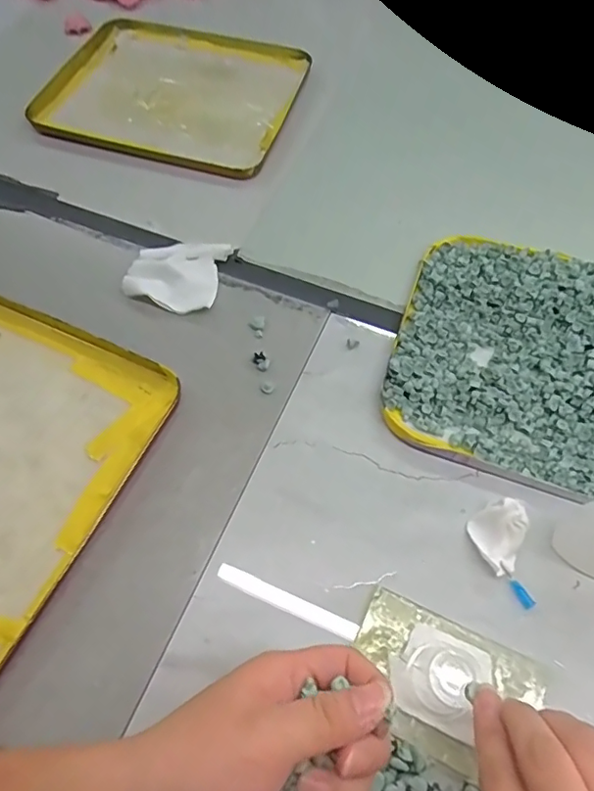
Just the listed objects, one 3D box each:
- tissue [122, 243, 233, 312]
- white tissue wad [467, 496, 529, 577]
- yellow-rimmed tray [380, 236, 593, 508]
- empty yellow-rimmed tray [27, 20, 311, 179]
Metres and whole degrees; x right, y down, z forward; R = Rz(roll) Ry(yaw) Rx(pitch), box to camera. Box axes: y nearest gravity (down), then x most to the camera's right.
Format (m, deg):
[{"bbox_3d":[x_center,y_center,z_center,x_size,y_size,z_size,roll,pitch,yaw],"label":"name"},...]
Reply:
[{"bbox_3d":[-0.100,-0.101,0.447,0.073,0.010,0.071,9,60,5],"label":"tissue"},{"bbox_3d":[0.130,0.087,0.341,0.034,0.020,0.038,-23,62,-14],"label":"white tissue wad"},{"bbox_3d":[0.212,-0.018,0.400,0.270,0.029,0.202,17,61,9],"label":"yellow-rimmed tray"},{"bbox_3d":[-0.123,-0.309,0.546,0.234,0.028,0.238,12,60,7],"label":"empty yellow-rimmed tray"}]

